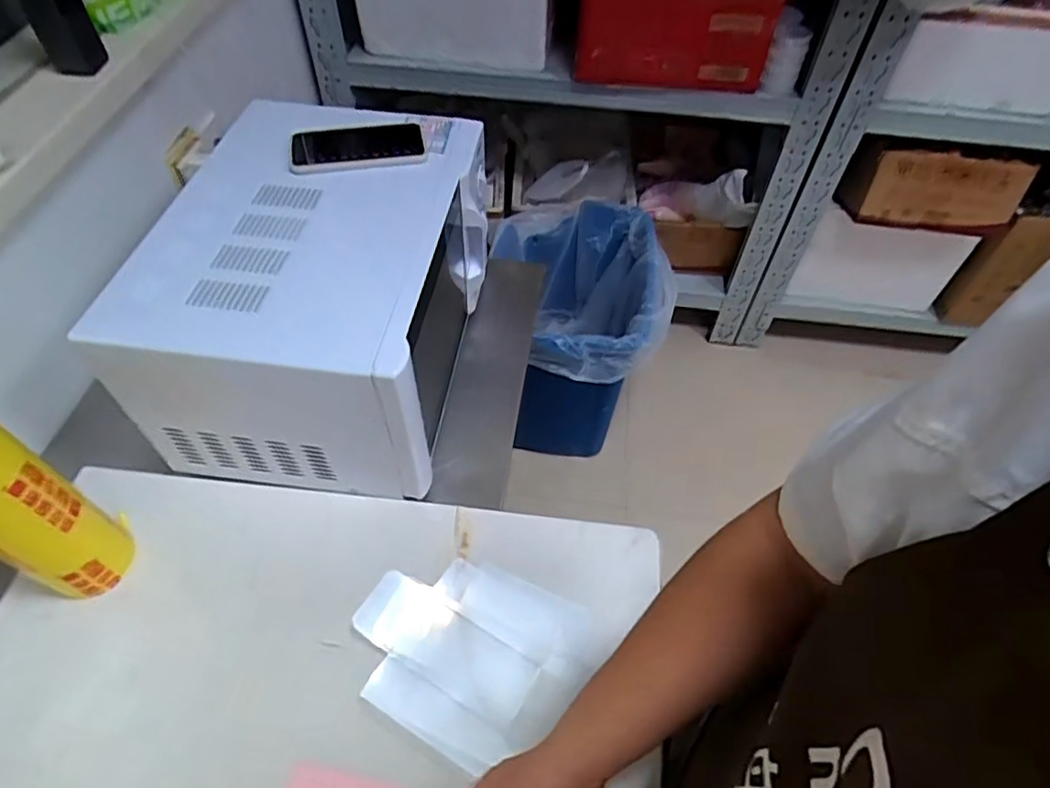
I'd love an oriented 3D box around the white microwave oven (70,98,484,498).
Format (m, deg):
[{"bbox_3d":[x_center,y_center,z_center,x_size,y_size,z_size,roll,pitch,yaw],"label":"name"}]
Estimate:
[{"bbox_3d":[-0.247,-0.135,0.791,0.335,0.235,0.441,6,54,2],"label":"white microwave oven"}]

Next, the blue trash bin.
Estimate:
[{"bbox_3d":[0.130,-0.169,1.629,0.384,0.494,0.547,6,54,2],"label":"blue trash bin"}]

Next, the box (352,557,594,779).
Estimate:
[{"bbox_3d":[-0.059,0.260,0.648,0.223,0.021,0.184,23,57,14],"label":"box"}]

